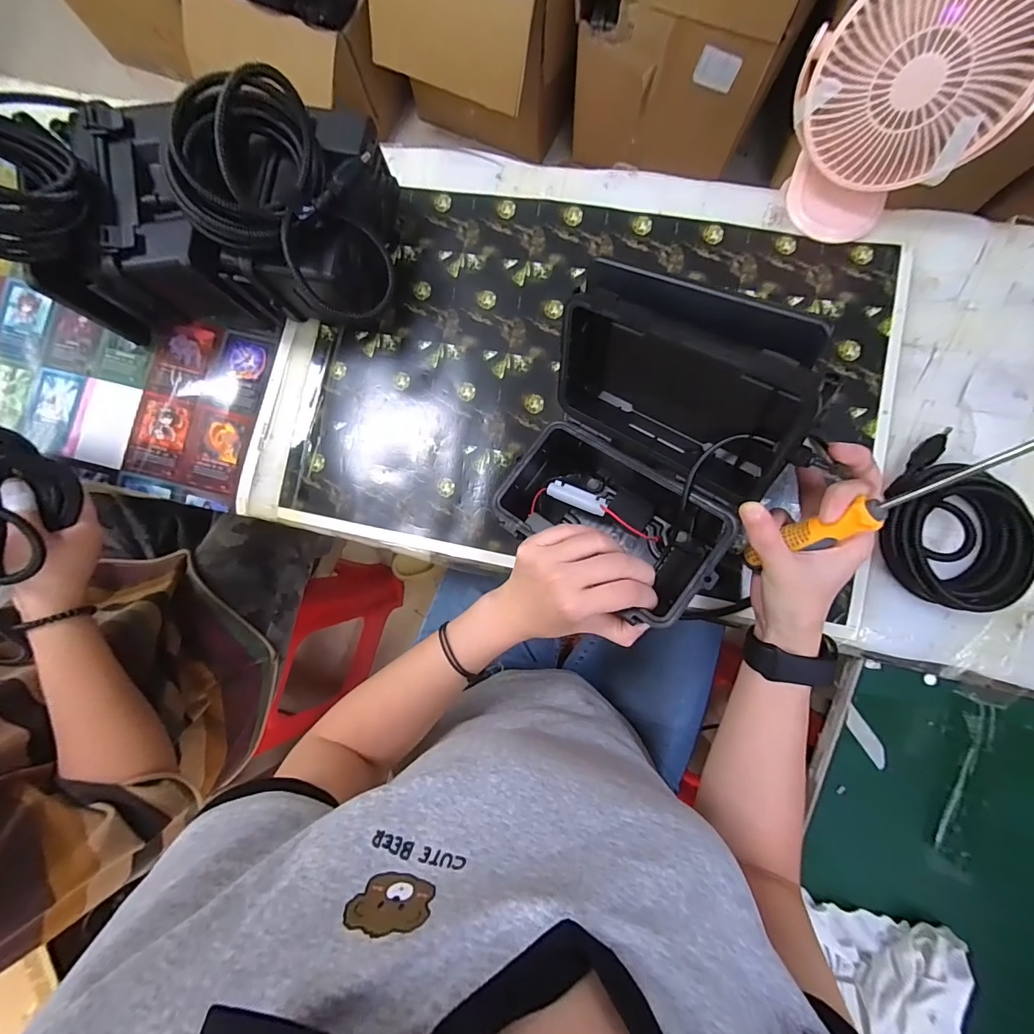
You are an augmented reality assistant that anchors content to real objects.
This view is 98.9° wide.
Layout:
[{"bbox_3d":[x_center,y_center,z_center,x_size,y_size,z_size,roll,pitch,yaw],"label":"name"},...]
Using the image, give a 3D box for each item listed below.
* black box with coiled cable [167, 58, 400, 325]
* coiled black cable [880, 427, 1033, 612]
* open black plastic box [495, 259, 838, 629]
[{"bbox_3d":[-0.194,-0.284,0.404,0.119,0.170,0.167,19,87,5],"label":"black box with coiled cable"},{"bbox_3d":[0.382,0.003,0.388,0.107,0.034,0.148,-9,84,3],"label":"coiled black cable"},{"bbox_3d":[0.087,-0.040,0.347,0.170,0.173,0.191,25,87,6],"label":"open black plastic box"}]

